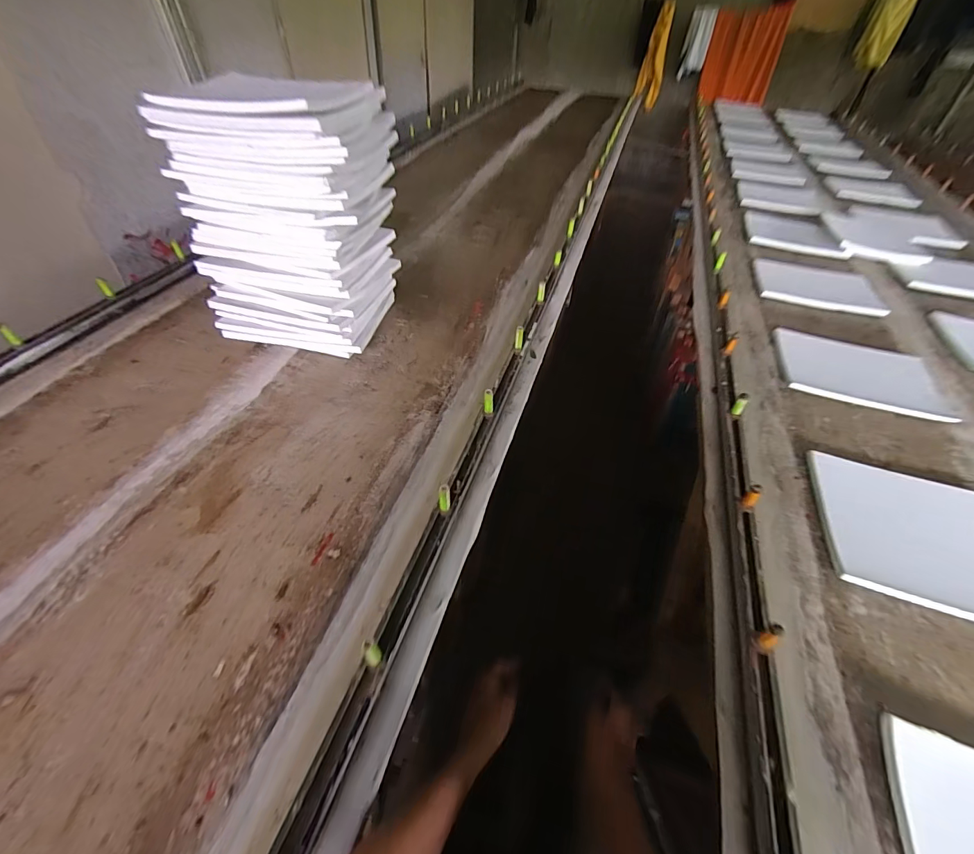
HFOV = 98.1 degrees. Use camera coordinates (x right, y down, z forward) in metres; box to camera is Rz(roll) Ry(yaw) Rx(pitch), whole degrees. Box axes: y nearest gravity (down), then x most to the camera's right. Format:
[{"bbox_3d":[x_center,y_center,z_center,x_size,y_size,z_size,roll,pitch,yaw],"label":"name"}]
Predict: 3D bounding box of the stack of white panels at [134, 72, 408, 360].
[{"bbox_3d":[-0.341,-0.365,0.771,0.284,0.388,0.253,15,48,11],"label":"stack of white panels"}]

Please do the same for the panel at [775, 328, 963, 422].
[{"bbox_3d":[0.730,-0.104,0.823,0.278,0.036,0.189,19,49,14],"label":"panel"}]

